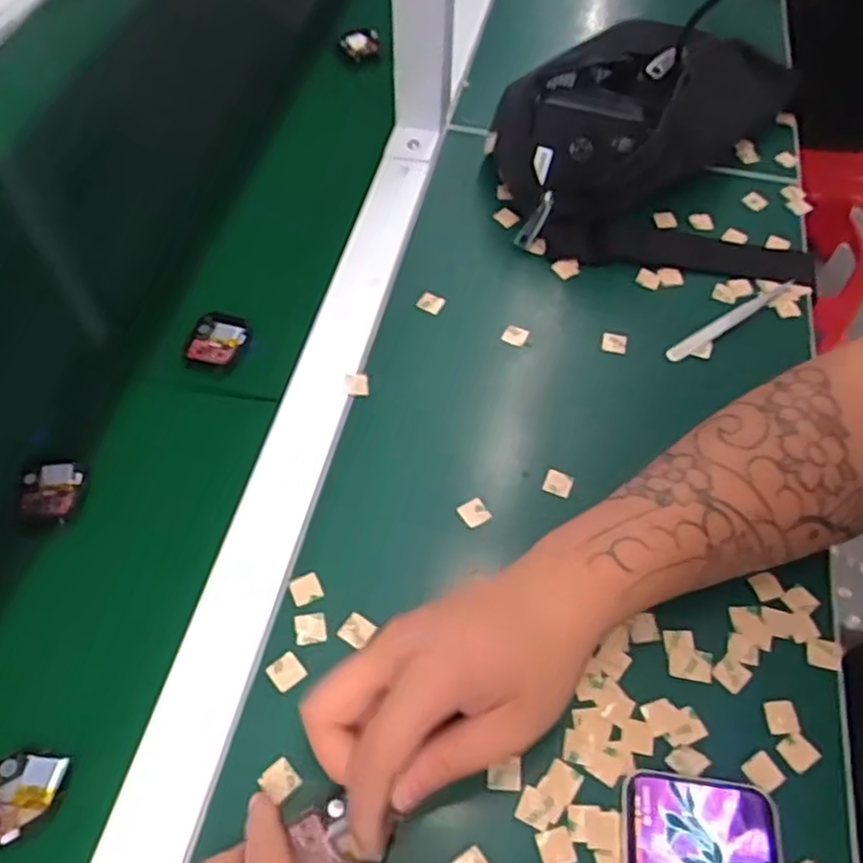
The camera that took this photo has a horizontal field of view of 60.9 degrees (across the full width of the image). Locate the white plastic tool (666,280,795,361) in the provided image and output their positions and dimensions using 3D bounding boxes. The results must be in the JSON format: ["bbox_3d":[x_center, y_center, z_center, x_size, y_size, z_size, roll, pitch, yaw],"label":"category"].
[{"bbox_3d":[0.215,-0.079,0.520,0.123,0.005,0.012,-29,61,-19],"label":"white plastic tool"}]

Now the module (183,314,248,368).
[{"bbox_3d":[-0.143,-0.062,0.494,0.039,0.010,0.038,8,57,4],"label":"module"}]

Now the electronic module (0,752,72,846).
[{"bbox_3d":[-0.192,0.166,0.335,0.052,0.014,0.037,-30,62,-19],"label":"electronic module"}]

